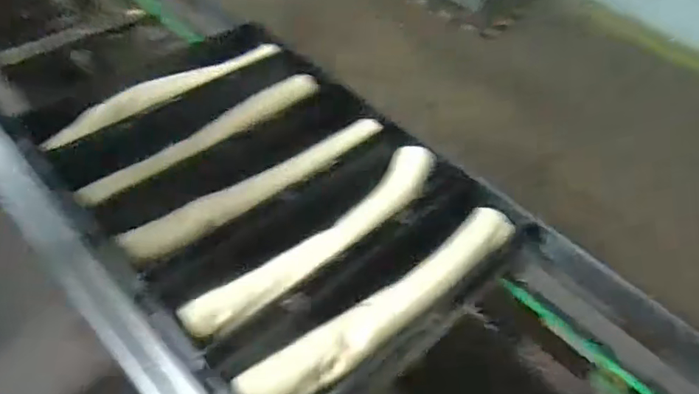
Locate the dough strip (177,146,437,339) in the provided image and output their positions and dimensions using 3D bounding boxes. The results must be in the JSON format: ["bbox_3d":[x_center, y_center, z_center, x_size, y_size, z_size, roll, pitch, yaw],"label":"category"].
[{"bbox_3d":[-0.026,0.043,0.604,0.332,0.045,0.061,-34,61,-29],"label":"dough strip"}]

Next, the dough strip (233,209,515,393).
[{"bbox_3d":[0.046,0.107,0.551,0.340,0.040,0.054,-29,58,-27],"label":"dough strip"}]

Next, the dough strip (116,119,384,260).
[{"bbox_3d":[-0.098,-0.018,0.643,0.343,0.023,0.033,-30,59,-27],"label":"dough strip"}]

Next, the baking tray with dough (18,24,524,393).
[{"bbox_3d":[-0.096,-0.016,0.645,0.362,0.046,0.502,-34,61,-30],"label":"baking tray with dough"}]

